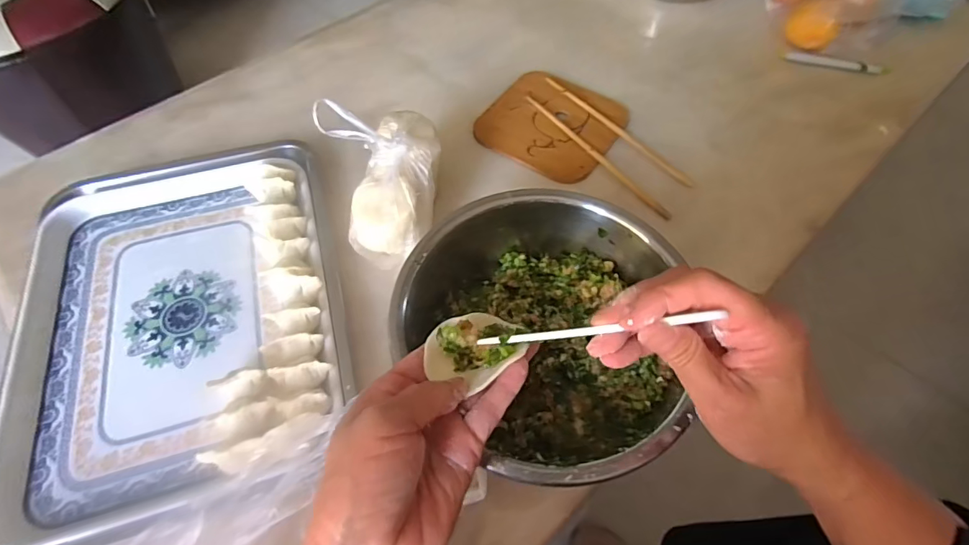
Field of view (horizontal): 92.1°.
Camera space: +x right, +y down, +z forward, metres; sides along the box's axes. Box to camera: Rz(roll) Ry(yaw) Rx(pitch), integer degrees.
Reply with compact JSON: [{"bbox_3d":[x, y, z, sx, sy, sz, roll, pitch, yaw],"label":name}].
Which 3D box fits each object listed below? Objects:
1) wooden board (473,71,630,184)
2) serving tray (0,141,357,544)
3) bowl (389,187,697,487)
[{"bbox_3d":[0.082,-0.190,0.587,0.160,0.009,0.148,29,63,15],"label":"wooden board"},{"bbox_3d":[-0.288,0.018,0.450,0.278,0.041,0.406,-14,61,-9],"label":"serving tray"},{"bbox_3d":[0.053,0.049,0.388,0.201,0.110,0.223,-33,66,-18],"label":"bowl"}]

